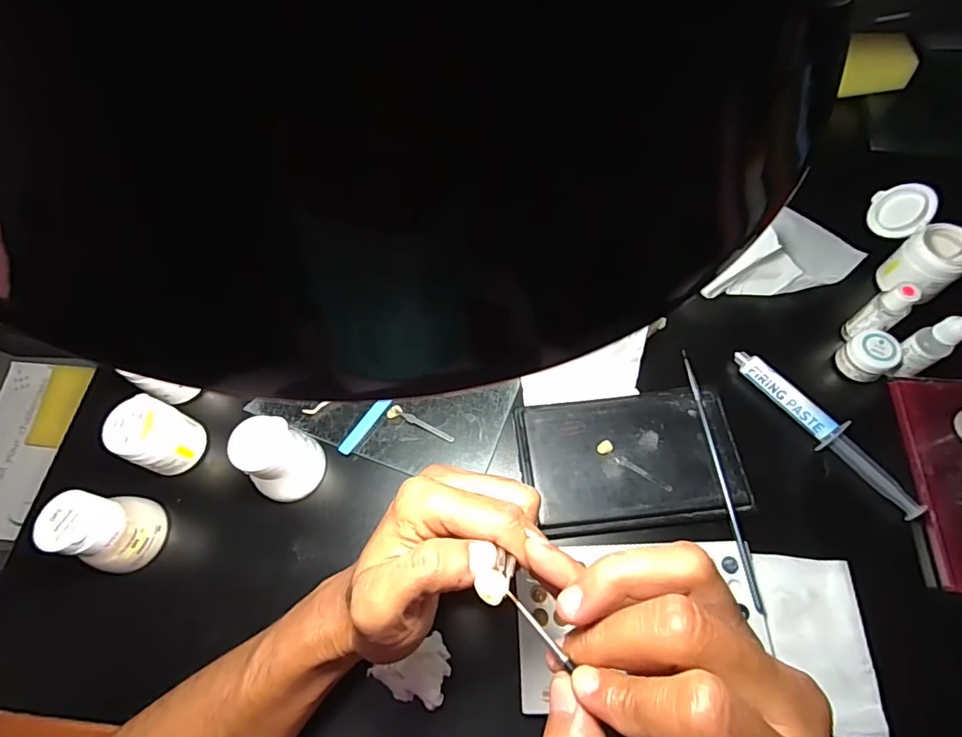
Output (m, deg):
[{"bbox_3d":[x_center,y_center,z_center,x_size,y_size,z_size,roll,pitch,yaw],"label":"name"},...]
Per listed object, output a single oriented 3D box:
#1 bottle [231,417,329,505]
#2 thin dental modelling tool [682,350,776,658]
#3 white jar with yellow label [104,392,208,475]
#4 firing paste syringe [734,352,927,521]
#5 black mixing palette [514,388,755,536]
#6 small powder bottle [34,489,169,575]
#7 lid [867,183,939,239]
[{"bbox_3d":[-0.141,0.063,0.350,0.041,0.060,0.046,24,68,13],"label":"bottle"},{"bbox_3d":[0.165,0.075,0.344,0.008,0.009,0.194,-7,65,0],"label":"thin dental modelling tool"},{"bbox_3d":[-0.234,0.051,0.367,0.041,0.063,0.044,-1,65,3],"label":"white jar with yellow label"},{"bbox_3d":[0.246,0.042,0.362,0.021,0.016,0.148,-36,68,-13],"label":"firing paste syringe"},{"bbox_3d":[0.107,0.062,0.361,0.148,0.013,0.091,-8,65,-1],"label":"black mixing palette"},{"bbox_3d":[-0.248,0.109,0.339,0.040,0.076,0.048,10,66,7],"label":"small powder bottle"},{"bbox_3d":[0.337,-0.126,0.405,0.004,0.043,0.043,16,88,-32],"label":"lid"}]

